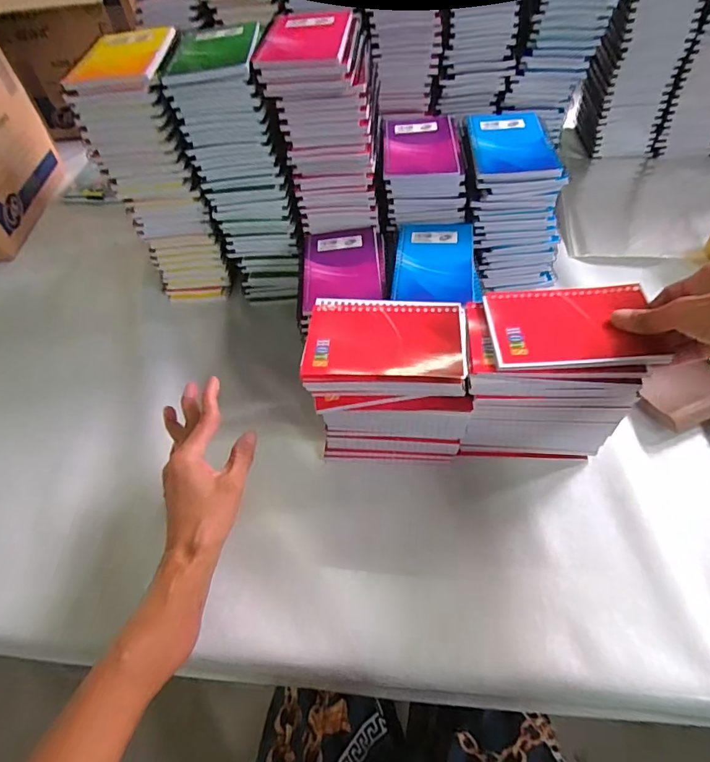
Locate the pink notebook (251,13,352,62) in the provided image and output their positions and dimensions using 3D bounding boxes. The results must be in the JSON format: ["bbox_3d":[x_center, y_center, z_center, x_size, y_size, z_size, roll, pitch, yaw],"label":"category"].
[{"bbox_3d":[-0.048,-0.341,0.462,0.086,0.007,0.126,0,52,5],"label":"pink notebook"}]

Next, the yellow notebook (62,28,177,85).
[{"bbox_3d":[-0.228,-0.324,0.468,0.082,0.013,0.125,-3,52,3],"label":"yellow notebook"}]

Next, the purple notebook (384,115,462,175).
[{"bbox_3d":[0.076,-0.275,0.544,0.083,0.015,0.116,0,52,5],"label":"purple notebook"}]

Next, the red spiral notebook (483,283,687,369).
[{"bbox_3d":[0.181,-0.048,0.391,0.134,0.008,0.086,-2,52,4],"label":"red spiral notebook"}]

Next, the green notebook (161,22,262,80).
[{"bbox_3d":[-0.138,-0.328,0.465,0.083,0.009,0.113,-3,52,3],"label":"green notebook"}]

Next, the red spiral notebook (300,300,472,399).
[{"bbox_3d":[0.027,-0.031,0.406,0.132,0.026,0.090,0,56,7],"label":"red spiral notebook"}]

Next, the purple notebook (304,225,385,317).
[{"bbox_3d":[-0.014,-0.121,0.503,0.081,0.013,0.127,-4,51,2],"label":"purple notebook"}]

